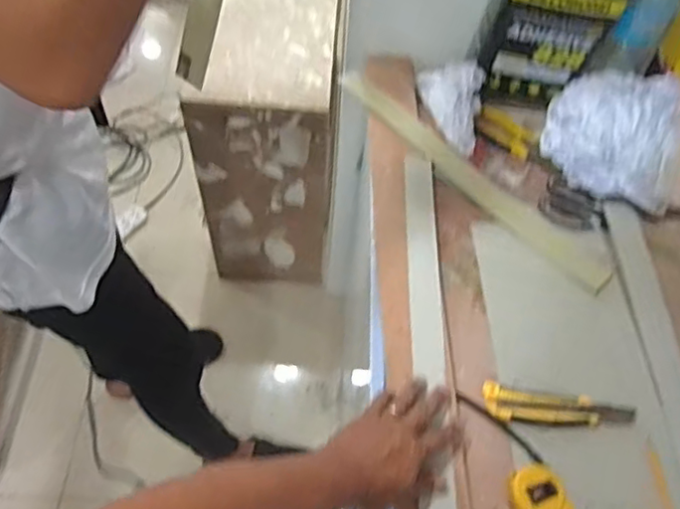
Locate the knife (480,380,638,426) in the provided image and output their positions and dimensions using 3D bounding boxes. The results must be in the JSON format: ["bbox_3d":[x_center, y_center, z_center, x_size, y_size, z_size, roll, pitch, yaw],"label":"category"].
[{"bbox_3d":[0.258,0.184,0.742,0.173,0.016,0.041,9,58,2],"label":"knife"}]

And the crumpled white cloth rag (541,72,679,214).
[{"bbox_3d":[0.411,-0.173,0.917,0.187,0.107,0.200,3,58,-2],"label":"crumpled white cloth rag"}]

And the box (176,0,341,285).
[{"bbox_3d":[-0.160,-0.338,1.570,0.288,0.635,0.575,4,58,-1],"label":"box"}]

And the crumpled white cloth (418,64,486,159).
[{"bbox_3d":[0.165,-0.234,0.943,0.098,0.064,0.156,8,58,2],"label":"crumpled white cloth"}]

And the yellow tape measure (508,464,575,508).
[{"bbox_3d":[0.220,0.265,0.681,0.076,0.036,0.062,6,58,0],"label":"yellow tape measure"}]

